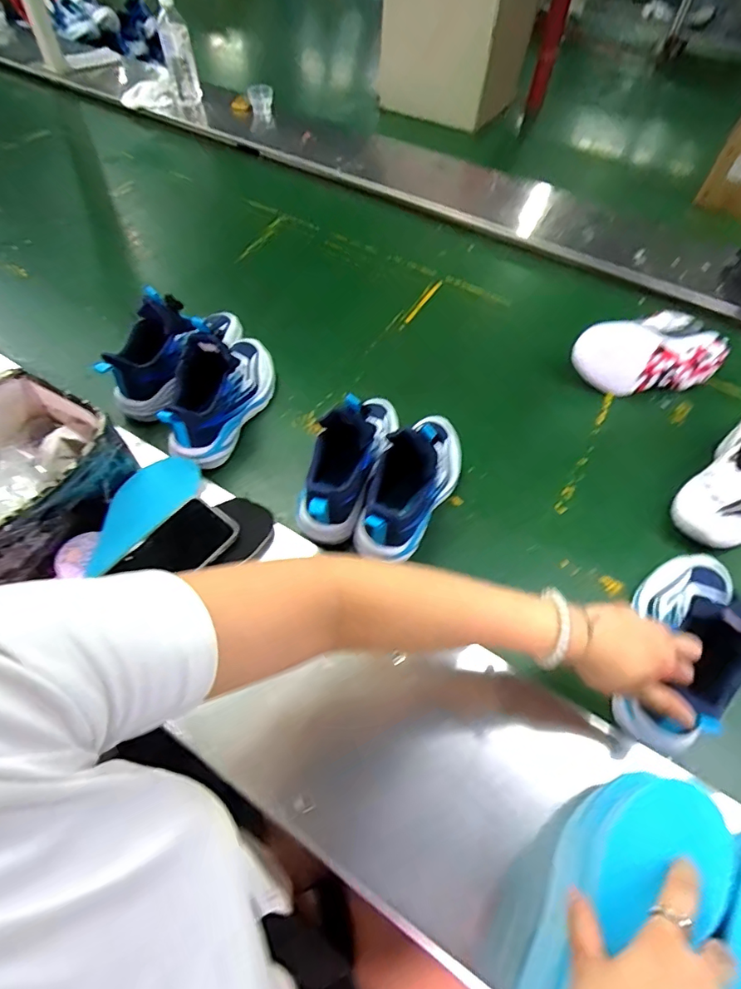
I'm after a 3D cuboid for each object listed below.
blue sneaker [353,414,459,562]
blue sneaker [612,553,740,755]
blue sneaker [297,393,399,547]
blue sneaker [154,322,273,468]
[{"bbox_3d":[0.056,-0.026,0.601,0.076,0.153,0.214,25,59,15],"label":"blue sneaker"},{"bbox_3d":[0.325,0.129,0.489,0.080,0.134,0.220,26,59,16],"label":"blue sneaker"},{"bbox_3d":[-0.022,-0.060,0.615,0.077,0.133,0.228,16,57,10],"label":"blue sneaker"},{"bbox_3d":[-0.211,-0.156,0.691,0.084,0.145,0.231,18,58,11],"label":"blue sneaker"}]

